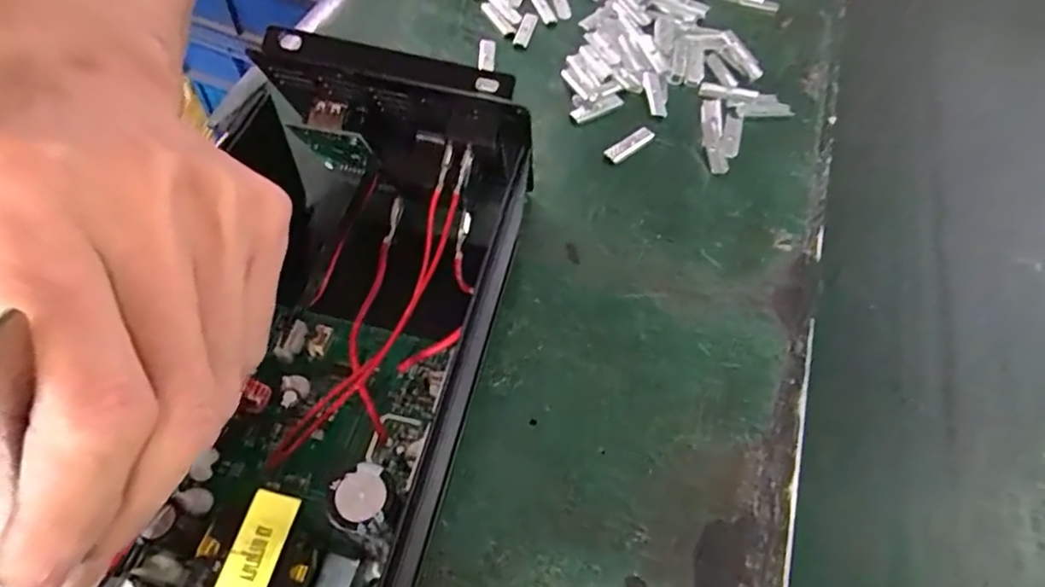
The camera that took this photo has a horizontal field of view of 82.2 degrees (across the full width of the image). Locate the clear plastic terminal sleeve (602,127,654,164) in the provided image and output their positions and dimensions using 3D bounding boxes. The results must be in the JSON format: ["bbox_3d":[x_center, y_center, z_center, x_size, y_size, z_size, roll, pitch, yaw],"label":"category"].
[{"bbox_3d":[0.054,-0.075,0.301,0.030,0.004,0.008,-34,66,-23],"label":"clear plastic terminal sleeve"}]

